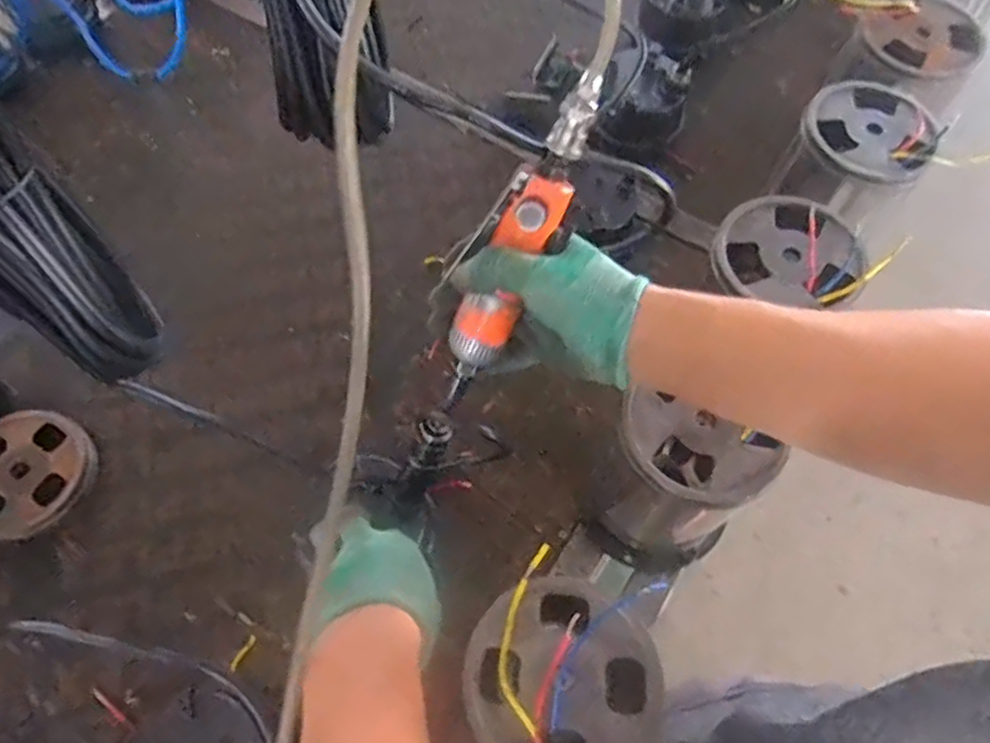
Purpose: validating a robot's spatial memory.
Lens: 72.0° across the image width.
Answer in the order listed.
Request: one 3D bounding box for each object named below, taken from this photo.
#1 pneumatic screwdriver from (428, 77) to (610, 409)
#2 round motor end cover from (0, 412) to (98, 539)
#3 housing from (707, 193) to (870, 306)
[{"bbox_3d":[0.005,-0.081,0.450,0.053,0.231,0.033,33,25,14],"label":"pneumatic screwdriver"},{"bbox_3d":[-0.442,0.095,0.642,0.117,0.020,0.109,4,72,-13],"label":"round motor end cover"},{"bbox_3d":[0.237,-0.105,0.549,0.113,0.031,0.111,0,64,-1],"label":"housing"}]

